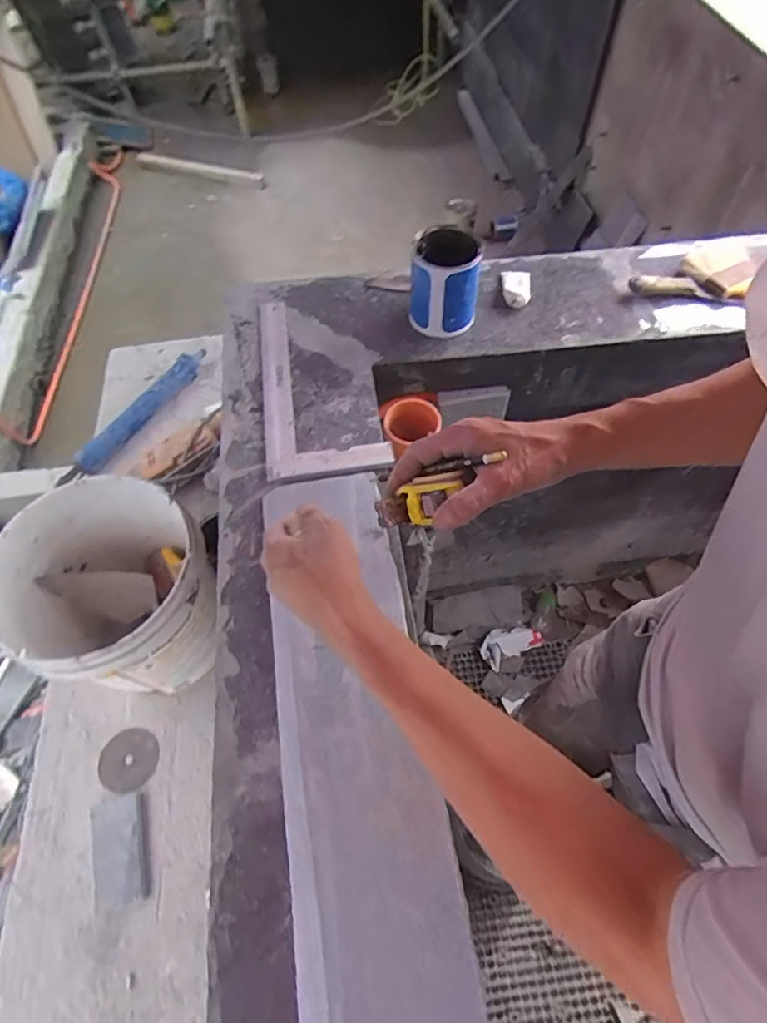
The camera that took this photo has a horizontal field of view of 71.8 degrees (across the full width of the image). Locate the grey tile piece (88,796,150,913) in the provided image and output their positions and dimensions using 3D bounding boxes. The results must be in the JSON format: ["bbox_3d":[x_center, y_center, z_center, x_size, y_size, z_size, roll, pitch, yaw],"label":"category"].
[{"bbox_3d":[-0.430,0.546,0.854,0.091,0.014,0.151,-16,60,-7],"label":"grey tile piece"}]

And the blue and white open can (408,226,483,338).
[{"bbox_3d":[0.090,-0.340,0.791,0.097,0.116,0.099,-1,59,2],"label":"blue and white open can"}]

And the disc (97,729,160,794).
[{"bbox_3d":[-0.446,0.434,0.925,0.101,0.008,0.097,1,60,-3],"label":"disc"}]

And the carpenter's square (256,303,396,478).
[{"bbox_3d":[-0.106,-0.205,0.788,0.161,0.009,0.361,-11,55,-4],"label":"carpenter's square"}]

